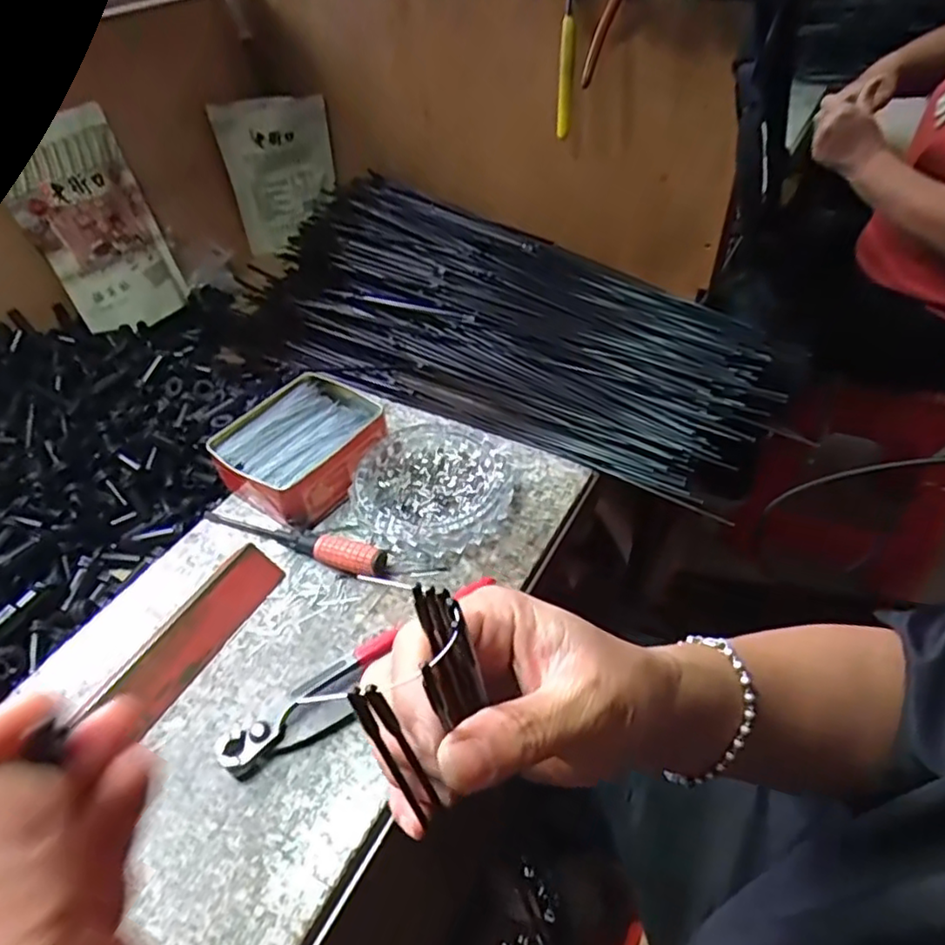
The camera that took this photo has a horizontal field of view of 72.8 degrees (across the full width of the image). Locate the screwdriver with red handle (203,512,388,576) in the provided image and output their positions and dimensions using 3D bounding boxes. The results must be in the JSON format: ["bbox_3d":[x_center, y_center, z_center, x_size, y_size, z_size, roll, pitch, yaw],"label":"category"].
[{"bbox_3d":[-0.138,0.044,0.482,0.161,0.017,0.021,18,49,20],"label":"screwdriver with red handle"}]

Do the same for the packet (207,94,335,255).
[{"bbox_3d":[-0.247,-0.390,0.834,0.130,0.172,0.030,-22,48,-17],"label":"packet"}]

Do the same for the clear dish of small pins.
[{"bbox_3d":[-0.029,0.011,0.508,0.120,0.028,0.125,-2,45,2],"label":"clear dish of small pins"}]

